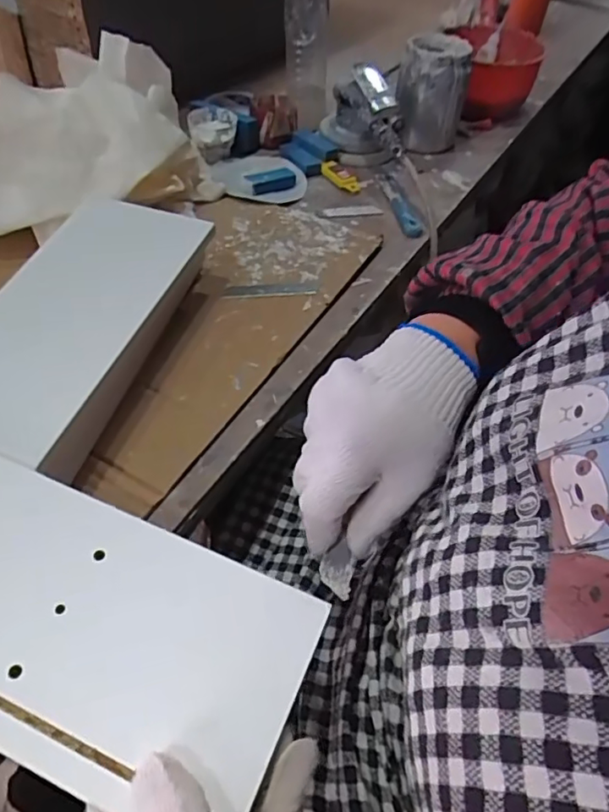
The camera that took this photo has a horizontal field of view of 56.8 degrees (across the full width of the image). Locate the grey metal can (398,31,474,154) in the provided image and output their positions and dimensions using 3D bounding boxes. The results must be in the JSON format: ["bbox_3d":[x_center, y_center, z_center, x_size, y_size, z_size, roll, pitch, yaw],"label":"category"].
[{"bbox_3d":[0.170,-0.418,0.763,0.090,0.115,0.099,12,50,6],"label":"grey metal can"}]

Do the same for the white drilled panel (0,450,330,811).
[{"bbox_3d":[-0.256,0.054,0.316,0.536,0.013,0.121,20,48,12],"label":"white drilled panel"}]

